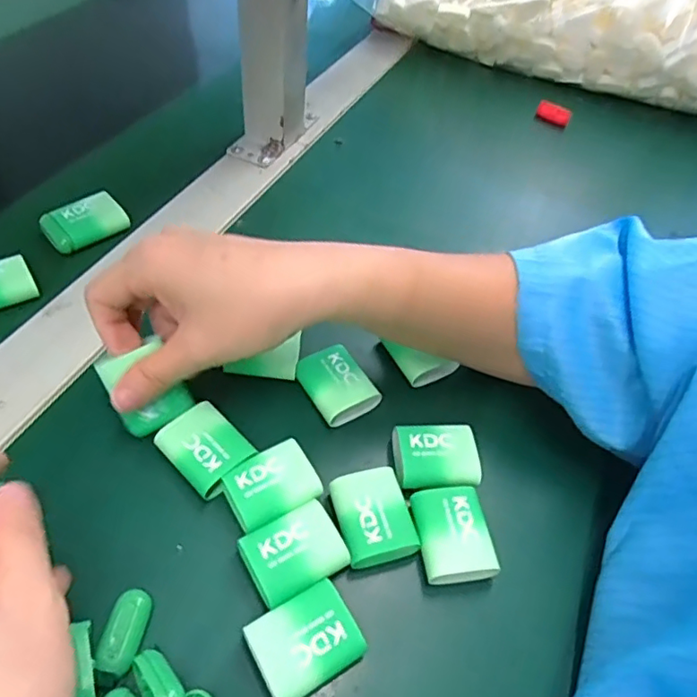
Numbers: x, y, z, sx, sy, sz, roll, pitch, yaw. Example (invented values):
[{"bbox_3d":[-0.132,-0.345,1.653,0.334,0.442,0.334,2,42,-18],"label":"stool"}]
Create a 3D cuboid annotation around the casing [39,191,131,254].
[{"bbox_3d":[-0.182,-0.089,0.390,0.052,0.015,0.031,-30,59,-27],"label":"casing"}]

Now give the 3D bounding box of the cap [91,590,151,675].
[{"bbox_3d":[-0.092,0.114,0.230,0.015,0.004,0.031,11,43,2],"label":"cap"}]

